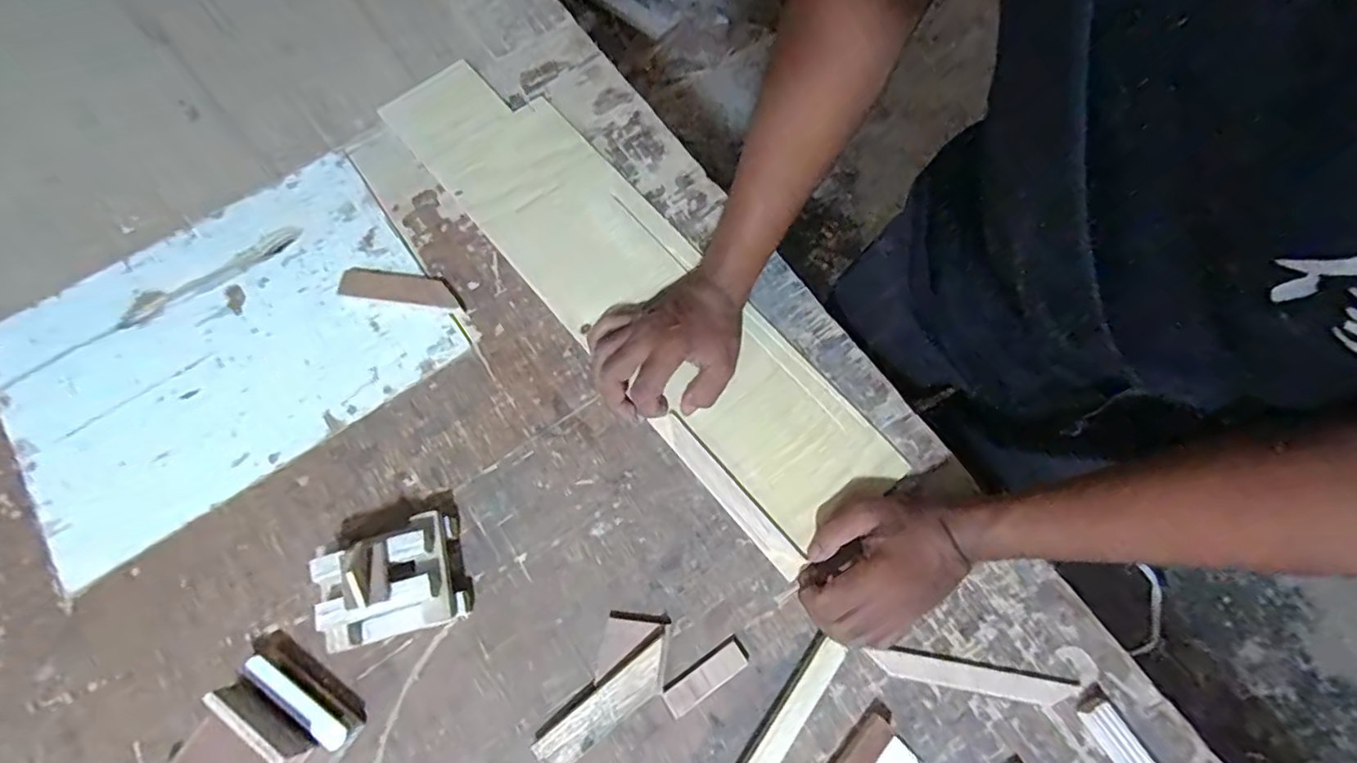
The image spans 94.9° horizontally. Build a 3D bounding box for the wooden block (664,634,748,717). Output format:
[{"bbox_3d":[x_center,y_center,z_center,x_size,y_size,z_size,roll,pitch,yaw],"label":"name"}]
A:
[{"bbox_3d":[0.021,0.223,0.473,0.068,0.007,0.024,-32,73,-11],"label":"wooden block"}]

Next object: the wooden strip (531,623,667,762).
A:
[{"bbox_3d":[-0.051,0.236,0.461,0.120,0.025,0.034,-37,74,-12],"label":"wooden strip"}]

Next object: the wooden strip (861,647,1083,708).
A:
[{"bbox_3d":[0.225,0.226,0.475,0.148,0.004,0.021,9,70,3],"label":"wooden strip"}]

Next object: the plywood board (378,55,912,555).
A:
[{"bbox_3d":[-0.055,-0.107,0.583,0.137,0.012,0.590,-42,77,-14],"label":"plywood board"}]

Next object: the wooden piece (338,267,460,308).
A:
[{"bbox_3d":[-0.259,-0.087,0.579,0.108,0.012,0.032,6,70,2],"label":"wooden piece"}]

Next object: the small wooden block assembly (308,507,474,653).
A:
[{"bbox_3d":[-0.218,0.148,0.469,0.096,0.063,0.082,-16,71,-6],"label":"small wooden block assembly"}]

